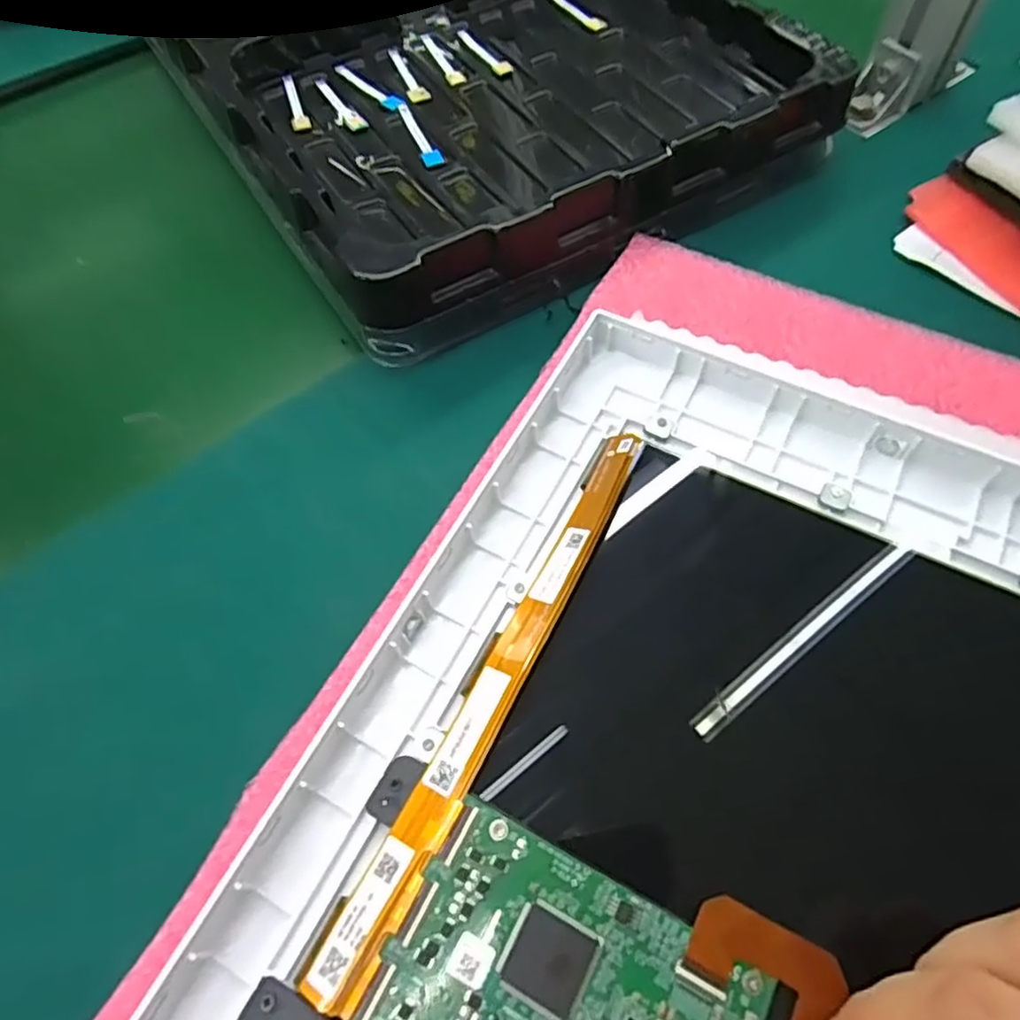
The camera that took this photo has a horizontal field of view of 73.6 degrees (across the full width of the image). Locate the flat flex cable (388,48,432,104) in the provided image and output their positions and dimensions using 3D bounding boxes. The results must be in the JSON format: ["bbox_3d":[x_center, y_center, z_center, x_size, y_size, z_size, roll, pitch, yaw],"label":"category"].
[{"bbox_3d":[-0.062,-0.271,0.424,0.014,0.004,0.057,-17,61,-8],"label":"flat flex cable"}]

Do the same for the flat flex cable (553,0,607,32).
[{"bbox_3d":[0.043,-0.335,0.456,0.009,0.004,0.062,-38,67,-3],"label":"flat flex cable"}]

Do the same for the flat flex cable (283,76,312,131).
[{"bbox_3d":[-0.130,-0.247,0.410,0.010,0.004,0.057,-16,61,-7],"label":"flat flex cable"}]

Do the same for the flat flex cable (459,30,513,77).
[{"bbox_3d":[-0.016,-0.292,0.432,0.013,0.004,0.057,-26,63,-12],"label":"flat flex cable"}]

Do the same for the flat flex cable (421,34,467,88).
[{"bbox_3d":[-0.042,-0.285,0.428,0.011,0.004,0.060,-20,61,-9],"label":"flat flex cable"}]

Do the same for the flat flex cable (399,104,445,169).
[{"bbox_3d":[-0.051,-0.219,0.394,0.012,0.004,0.062,-17,61,-8],"label":"flat flex cable"}]

